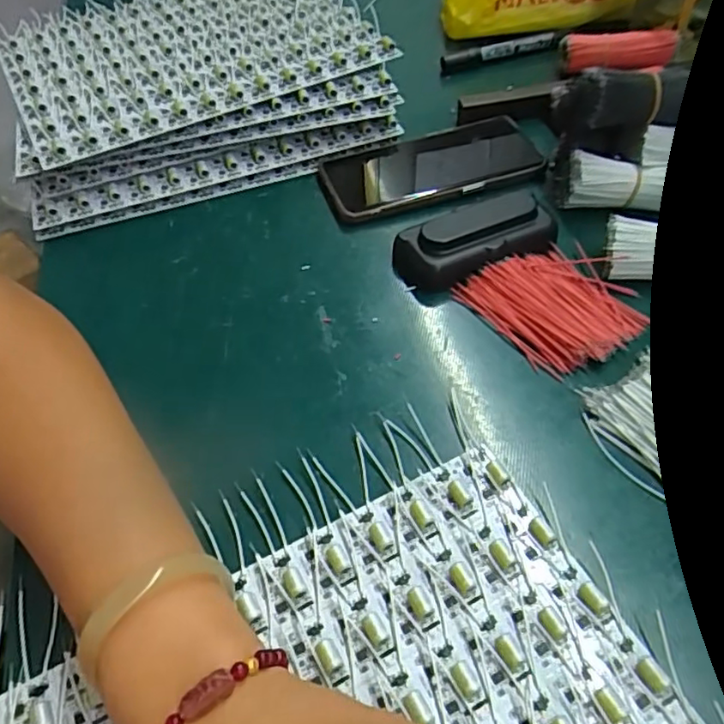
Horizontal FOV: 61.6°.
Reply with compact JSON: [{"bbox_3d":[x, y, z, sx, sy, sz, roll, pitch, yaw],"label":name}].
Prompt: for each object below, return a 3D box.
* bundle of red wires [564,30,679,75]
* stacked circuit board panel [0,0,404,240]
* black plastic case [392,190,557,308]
[{"bbox_3d":[0.218,-0.267,0.521,0.088,0.031,0.016,11,53,12],"label":"bundle of red wires"},{"bbox_3d":[-0.149,-0.256,0.548,0.308,0.061,0.293,-18,53,-11],"label":"stacked circuit board panel"},{"bbox_3d":[0.076,-0.077,0.401,0.105,0.029,0.046,-16,53,-9],"label":"black plastic case"}]

